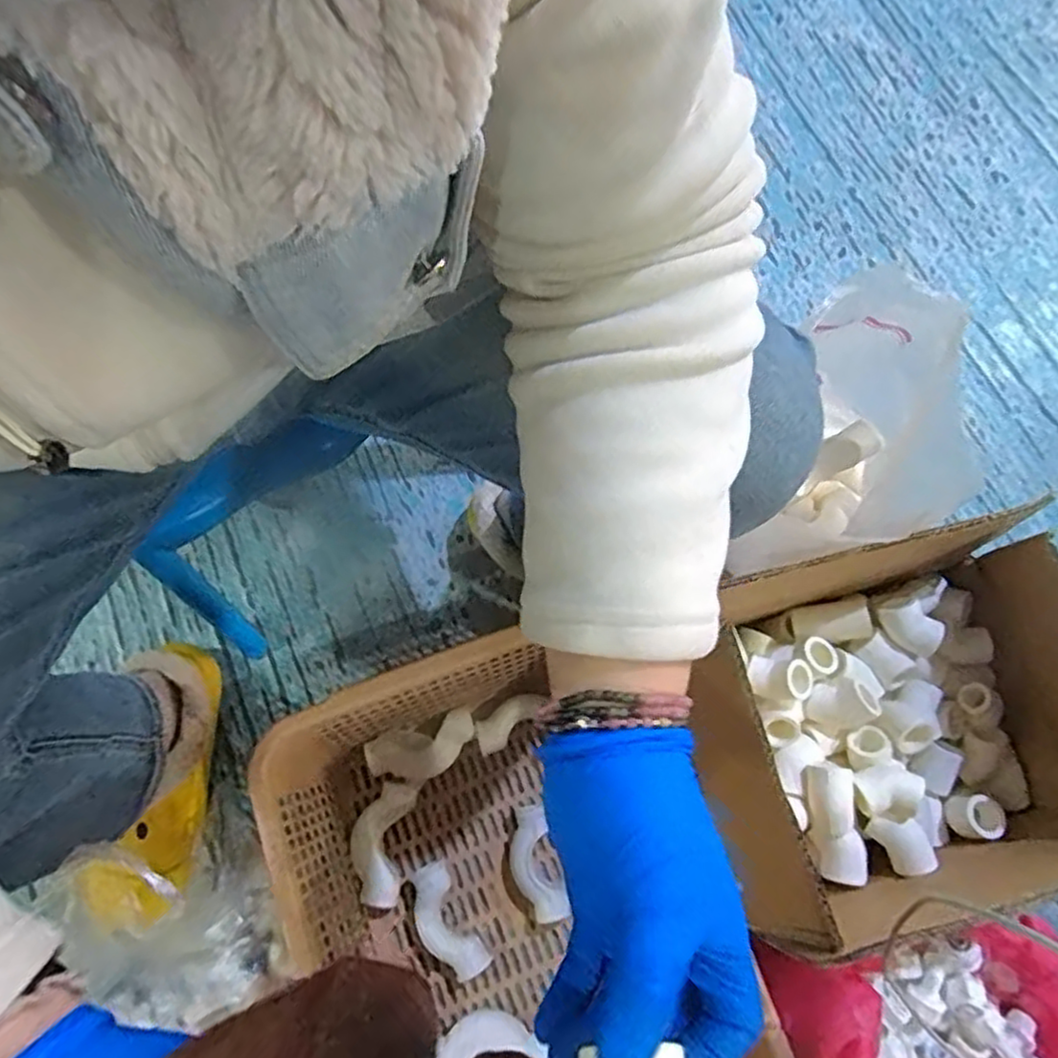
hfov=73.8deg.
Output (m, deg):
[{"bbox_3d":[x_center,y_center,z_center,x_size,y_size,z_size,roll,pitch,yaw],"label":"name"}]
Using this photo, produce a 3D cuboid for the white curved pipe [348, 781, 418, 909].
[{"bbox_3d":[-0.144,0.300,0.676,0.054,0.029,0.109,9,73,0],"label":"white curved pipe"}]

